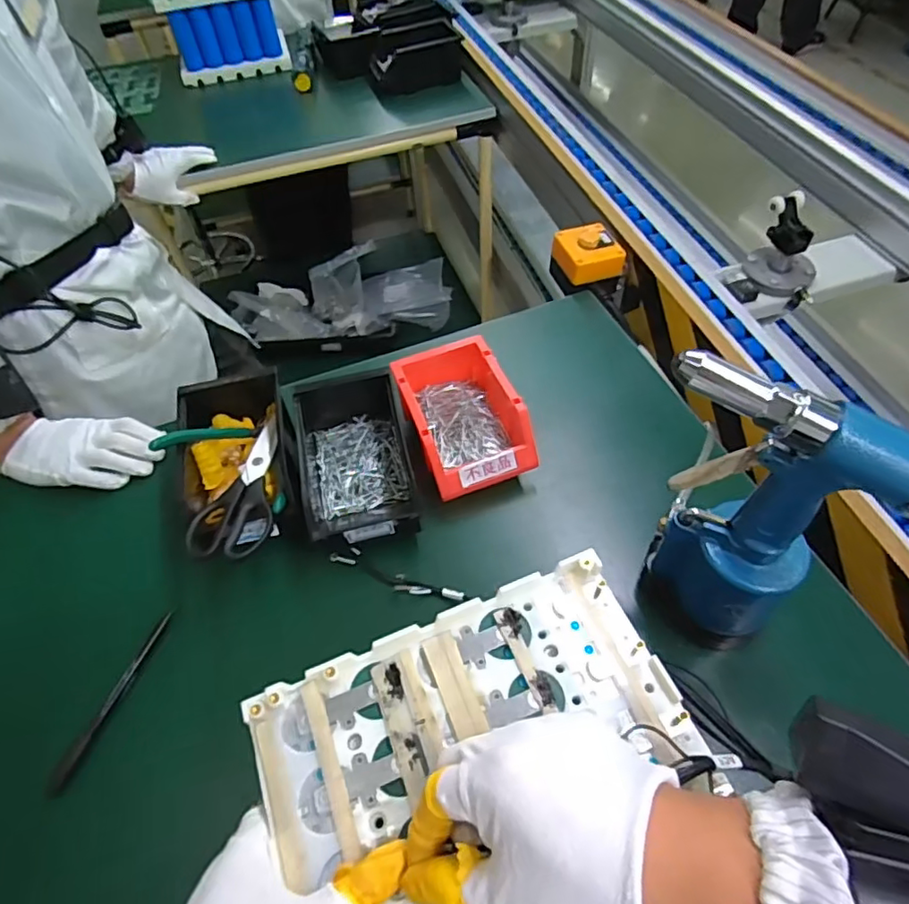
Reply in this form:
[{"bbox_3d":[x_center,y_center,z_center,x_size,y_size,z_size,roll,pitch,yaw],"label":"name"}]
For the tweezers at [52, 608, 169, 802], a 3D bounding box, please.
[{"bbox_3d":[-0.289,0.207,0.495,0.013,0.012,0.150,11,56,12],"label":"tweezers"}]

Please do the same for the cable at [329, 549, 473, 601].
[{"bbox_3d":[-0.053,0.118,0.547,0.139,0.012,0.021,18,57,17],"label":"cable"}]

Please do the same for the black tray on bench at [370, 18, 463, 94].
[{"bbox_3d":[-0.091,-0.873,1.296,0.208,0.097,0.094,-17,55,-9],"label":"black tray on bench"}]

